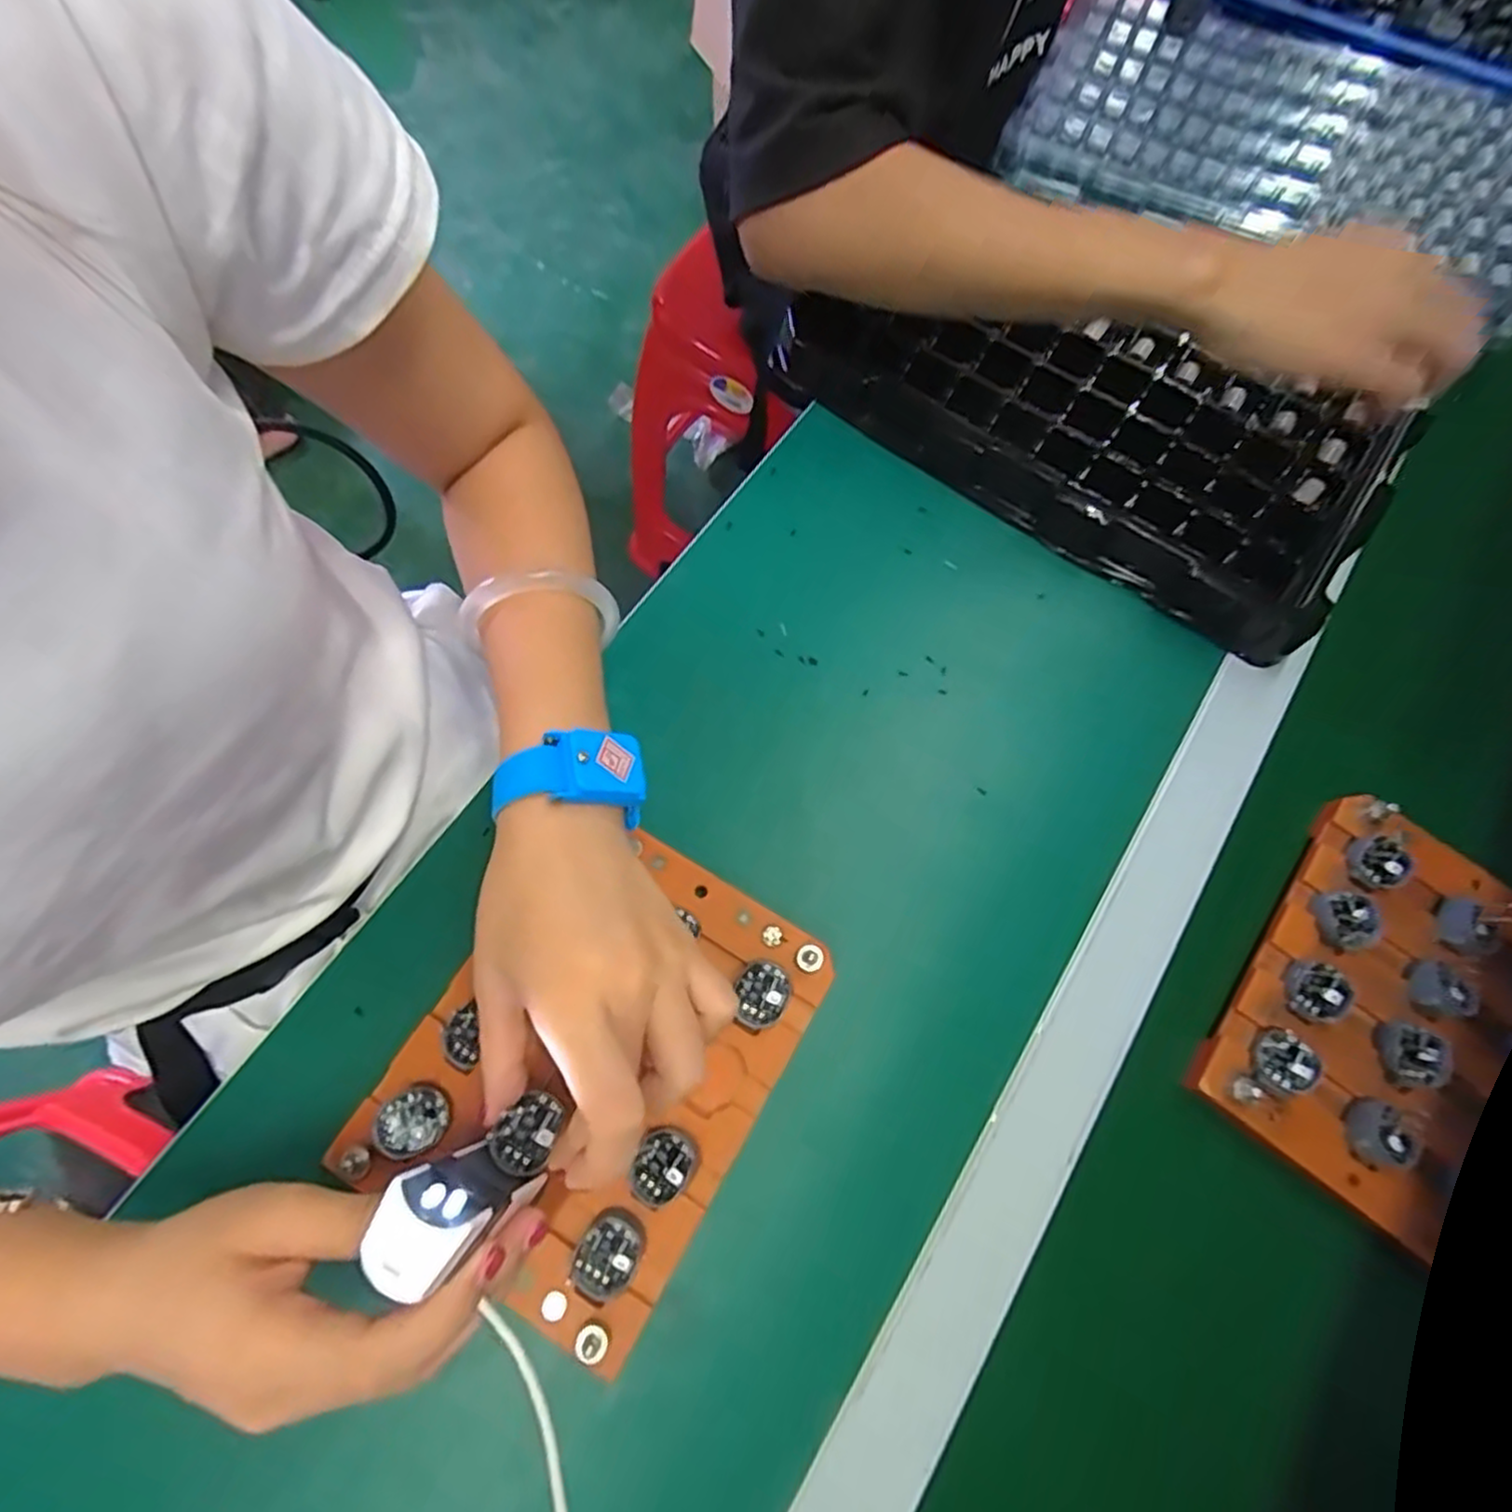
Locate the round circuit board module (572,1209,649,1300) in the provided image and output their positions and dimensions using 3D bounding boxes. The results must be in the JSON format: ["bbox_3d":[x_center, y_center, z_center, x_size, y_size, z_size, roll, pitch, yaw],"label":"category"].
[{"bbox_3d":[-0.059,0.203,0.294,0.025,0.010,0.030,26,71,7],"label":"round circuit board module"}]

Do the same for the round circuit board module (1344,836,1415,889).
[{"bbox_3d":[0.325,0.055,0.374,0.030,0.011,0.026,-9,71,-6],"label":"round circuit board module"}]

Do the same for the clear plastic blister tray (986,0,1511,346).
[{"bbox_3d":[0.385,-0.459,0.532,0.362,0.034,0.251,21,71,5],"label":"clear plastic blister tray"}]

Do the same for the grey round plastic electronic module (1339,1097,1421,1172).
[{"bbox_3d":[0.285,0.175,0.330,0.027,0.008,0.029,1,70,-2],"label":"grey round plastic electronic module"}]

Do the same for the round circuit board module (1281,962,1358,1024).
[{"bbox_3d":[0.274,0.115,0.351,0.031,0.011,0.027,3,70,-1],"label":"round circuit board module"}]

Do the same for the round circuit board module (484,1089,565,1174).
[{"bbox_3d":[-0.086,0.143,0.272,0.022,0.007,0.029,43,71,12],"label":"round circuit board module"}]

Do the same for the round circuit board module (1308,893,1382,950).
[{"bbox_3d":[0.299,0.083,0.363,0.031,0.011,0.027,-6,70,-5],"label":"round circuit board module"}]

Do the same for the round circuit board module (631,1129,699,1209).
[{"bbox_3d":[-0.039,0.174,0.306,0.024,0.010,0.029,26,71,7],"label":"round circuit board module"}]

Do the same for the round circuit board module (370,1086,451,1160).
[{"bbox_3d":[-0.148,0.157,0.310,0.028,0.007,0.027,1,70,-2],"label":"round circuit board module"}]

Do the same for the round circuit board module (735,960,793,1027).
[{"bbox_3d":[0.004,0.109,0.332,0.026,0.010,0.027,1,70,-2],"label":"round circuit board module"}]

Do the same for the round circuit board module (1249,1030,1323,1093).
[{"bbox_3d":[0.250,0.144,0.340,0.027,0.010,0.027,1,70,-2],"label":"round circuit board module"}]

